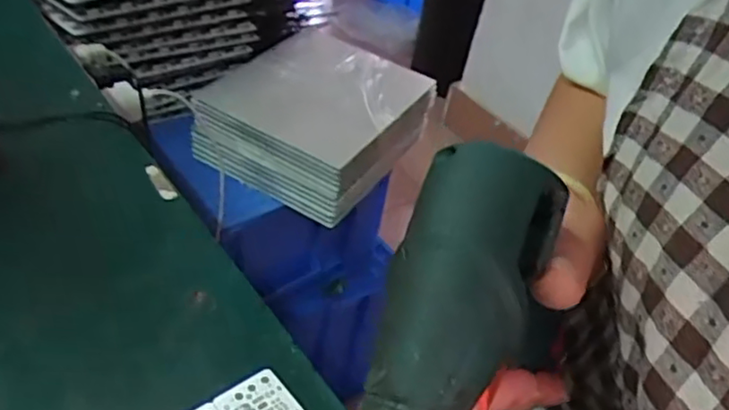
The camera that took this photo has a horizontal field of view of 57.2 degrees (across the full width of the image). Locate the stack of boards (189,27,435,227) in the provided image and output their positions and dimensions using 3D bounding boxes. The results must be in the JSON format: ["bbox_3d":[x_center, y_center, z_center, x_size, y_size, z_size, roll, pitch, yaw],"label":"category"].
[{"bbox_3d":[-0.061,-0.123,0.873,0.241,0.094,0.268,30,38,21],"label":"stack of boards"}]

